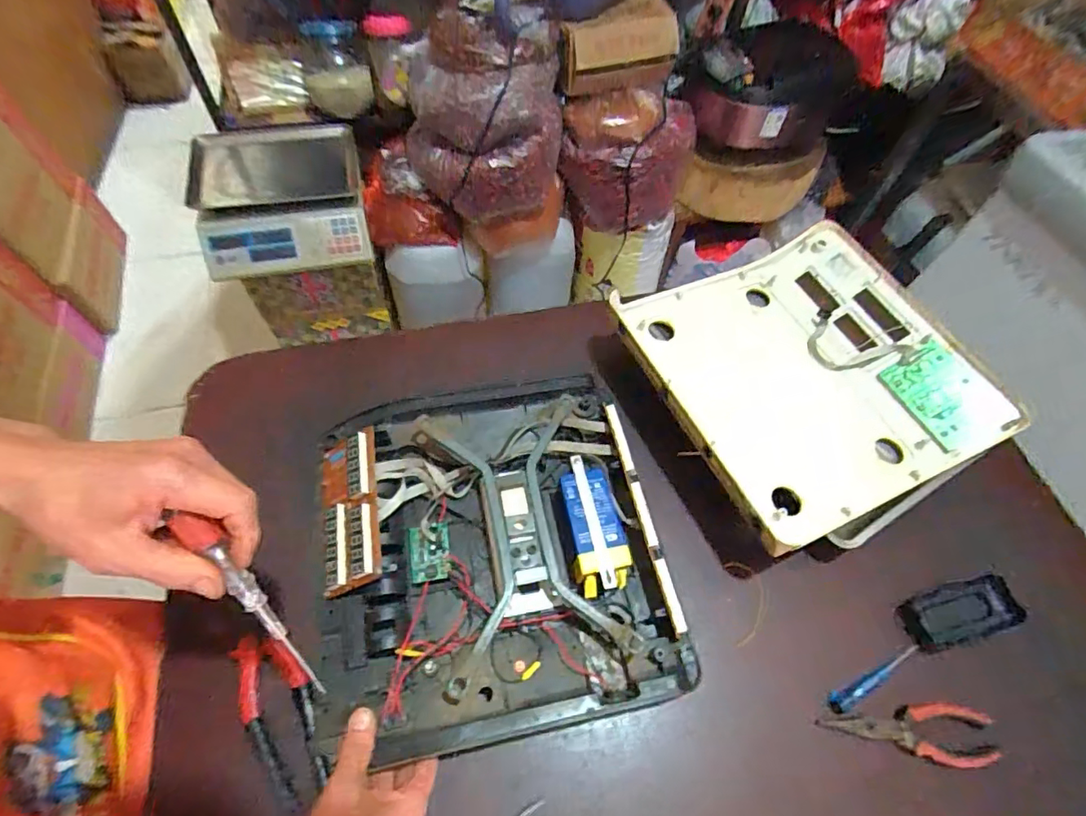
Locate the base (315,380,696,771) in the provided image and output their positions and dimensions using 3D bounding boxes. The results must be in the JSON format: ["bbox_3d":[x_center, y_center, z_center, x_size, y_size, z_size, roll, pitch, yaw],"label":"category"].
[{"bbox_3d":[-0.052,0.130,0.518,0.319,0.056,0.318,-8,61,-8],"label":"base"}]

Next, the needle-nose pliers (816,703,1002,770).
[{"bbox_3d":[0.332,0.291,0.488,0.158,0.009,0.050,8,60,1],"label":"needle-nose pliers"}]

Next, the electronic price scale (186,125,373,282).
[{"bbox_3d":[-0.565,-0.466,1.170,0.329,0.129,0.337,-11,62,-10],"label":"electronic price scale"}]

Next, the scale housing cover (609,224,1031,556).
[{"bbox_3d":[0.305,-0.044,0.627,0.363,0.061,0.344,-21,64,-15],"label":"scale housing cover"}]

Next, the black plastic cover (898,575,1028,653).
[{"bbox_3d":[0.424,0.210,0.549,0.118,0.023,0.051,-12,62,-11],"label":"black plastic cover"}]

